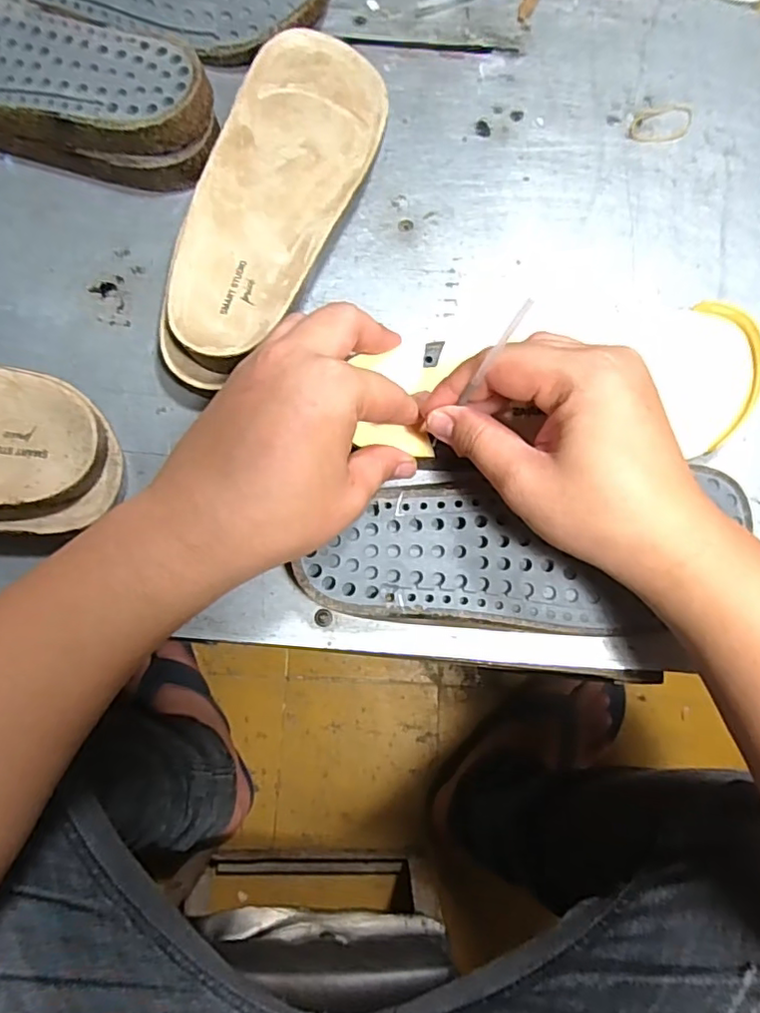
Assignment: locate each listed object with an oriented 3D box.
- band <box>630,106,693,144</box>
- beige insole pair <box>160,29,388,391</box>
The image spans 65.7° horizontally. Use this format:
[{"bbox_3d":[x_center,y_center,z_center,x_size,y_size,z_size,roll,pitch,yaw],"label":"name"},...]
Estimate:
[{"bbox_3d":[0.210,-0.284,0.435,0.050,0.004,0.027,-16,77,-4],"label":"band"},{"bbox_3d":[-0.068,-0.205,0.392,0.108,0.041,0.278,12,77,2],"label":"beige insole pair"}]

